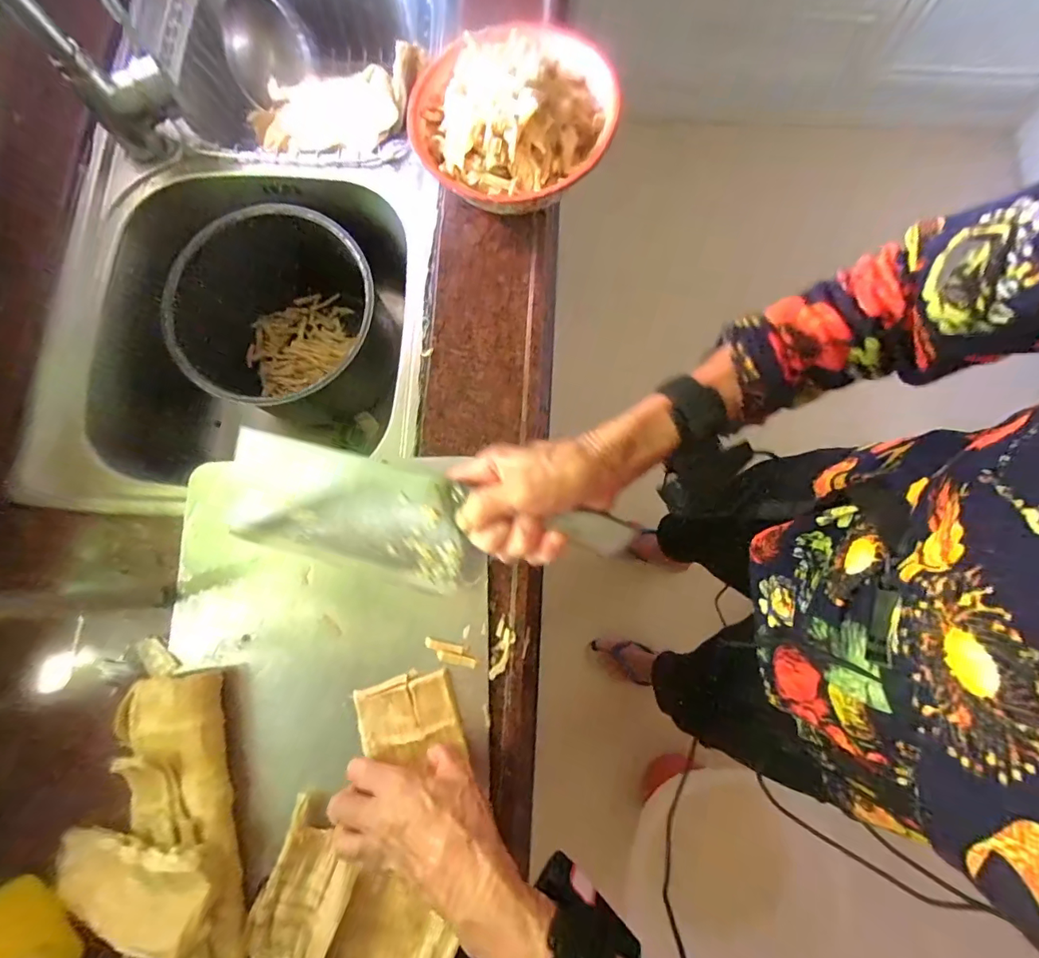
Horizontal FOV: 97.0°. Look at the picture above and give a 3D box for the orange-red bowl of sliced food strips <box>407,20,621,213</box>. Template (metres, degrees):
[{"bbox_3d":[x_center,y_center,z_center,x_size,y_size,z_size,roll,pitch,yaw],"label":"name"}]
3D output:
[{"bbox_3d":[-0.005,-0.345,0.447,0.179,0.079,0.190,0,79,0],"label":"orange-red bowl of sliced food strips"}]

